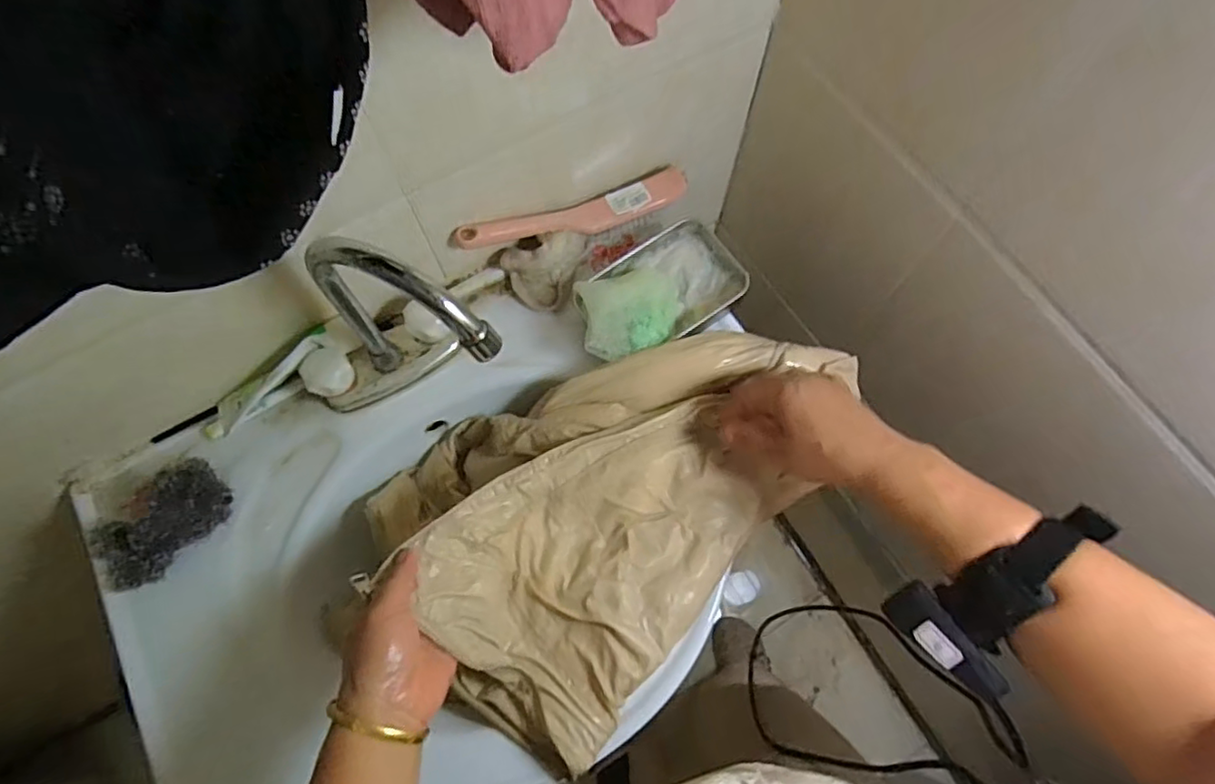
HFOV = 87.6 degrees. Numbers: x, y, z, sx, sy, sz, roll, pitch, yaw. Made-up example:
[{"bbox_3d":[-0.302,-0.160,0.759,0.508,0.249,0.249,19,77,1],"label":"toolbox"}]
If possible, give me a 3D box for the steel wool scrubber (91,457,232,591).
[{"bbox_3d":[-0.382,0.114,0.545,0.065,0.028,0.111,37,74,13],"label":"steel wool scrubber"}]

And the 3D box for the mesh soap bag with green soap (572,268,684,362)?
[{"bbox_3d":[0.023,-0.074,0.573,0.103,0.049,0.080,-23,72,-8],"label":"mesh soap bag with green soap"}]

